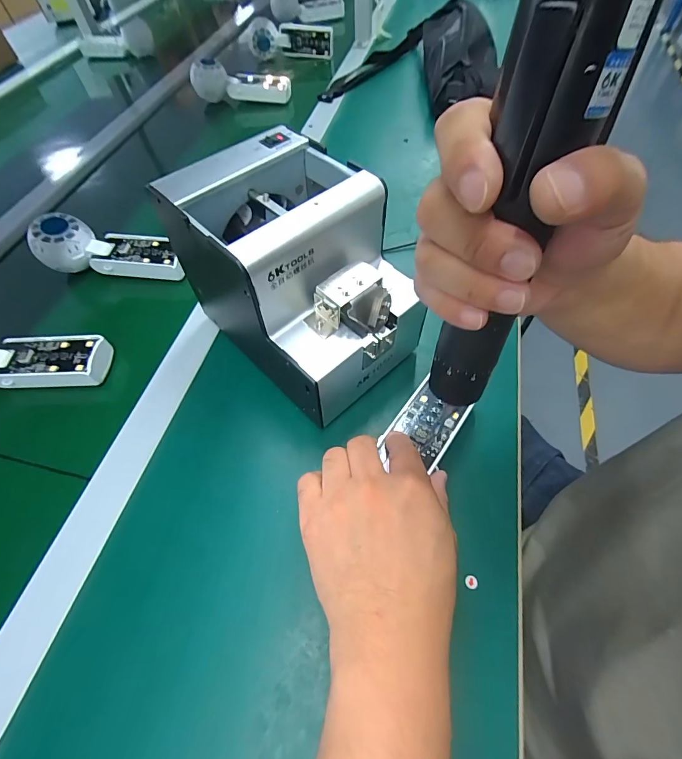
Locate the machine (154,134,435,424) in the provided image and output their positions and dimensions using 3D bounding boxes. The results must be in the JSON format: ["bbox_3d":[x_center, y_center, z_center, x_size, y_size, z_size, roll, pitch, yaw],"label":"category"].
[{"bbox_3d":[-0.031,-0.081,0.312,0.123,0.155,0.172,-39,62,-23],"label":"machine"}]

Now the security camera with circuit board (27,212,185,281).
[{"bbox_3d":[-0.261,-0.152,0.420,0.157,0.049,0.064,2,55,3],"label":"security camera with circuit board"}]

